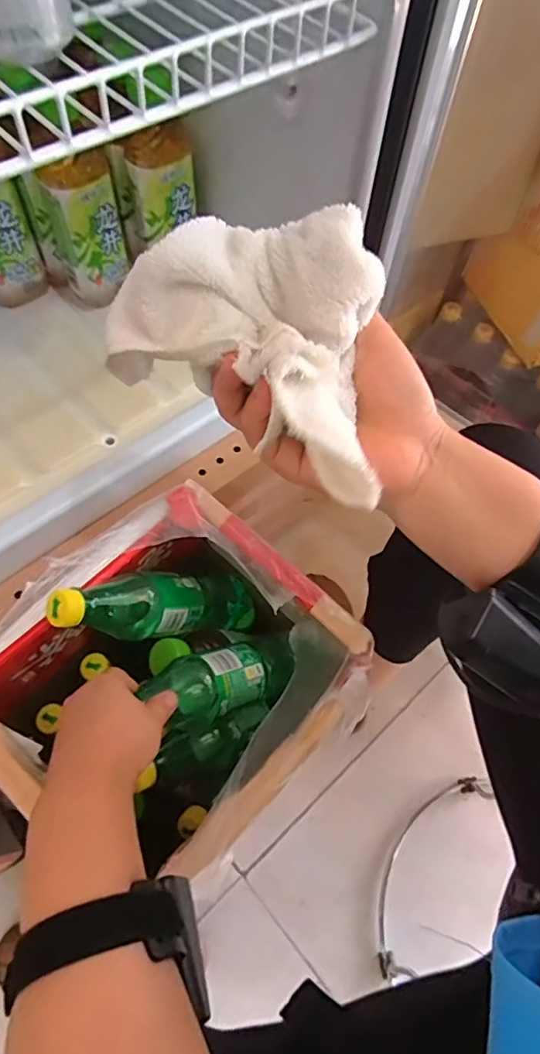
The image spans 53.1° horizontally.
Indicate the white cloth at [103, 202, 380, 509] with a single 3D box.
[{"bbox_3d":[0.003,-0.090,0.245,0.146,0.049,0.104,33,65,13],"label":"white cloth"}]

